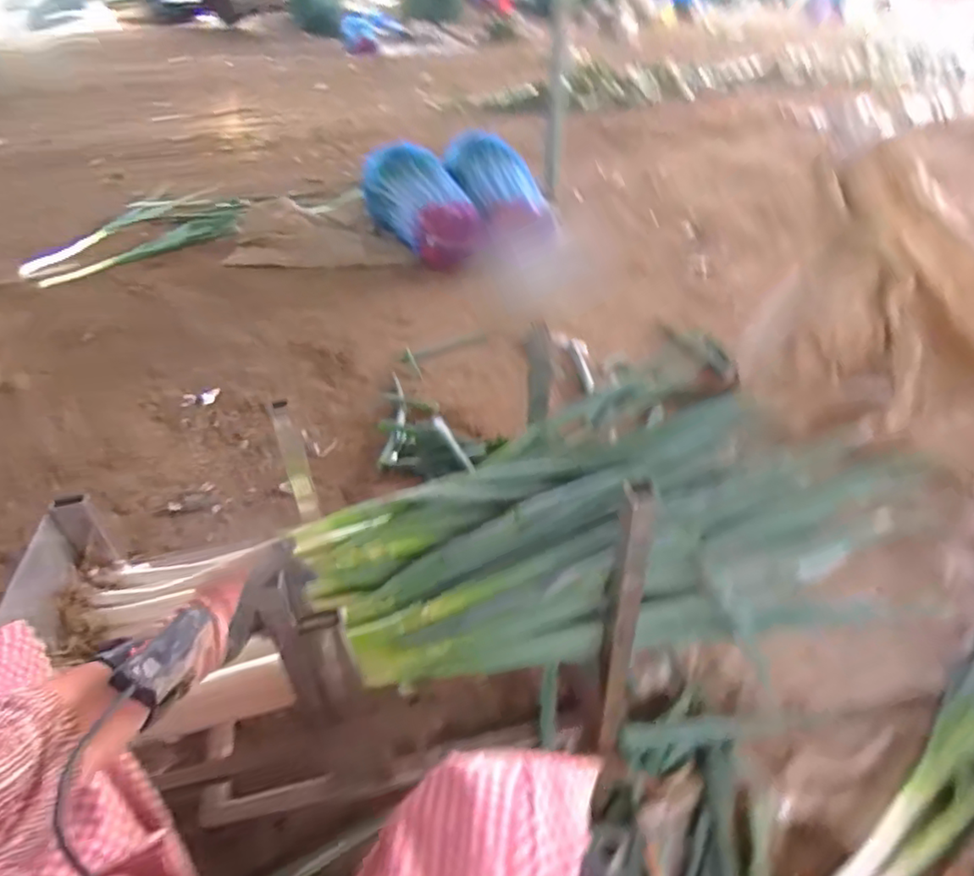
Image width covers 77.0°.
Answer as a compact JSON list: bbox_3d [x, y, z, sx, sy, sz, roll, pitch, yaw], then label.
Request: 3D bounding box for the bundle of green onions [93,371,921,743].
[{"bbox_3d":[-0.013,0.141,0.764,0.872,0.159,0.270,-10,41,2],"label":"bundle of green onions"}]

